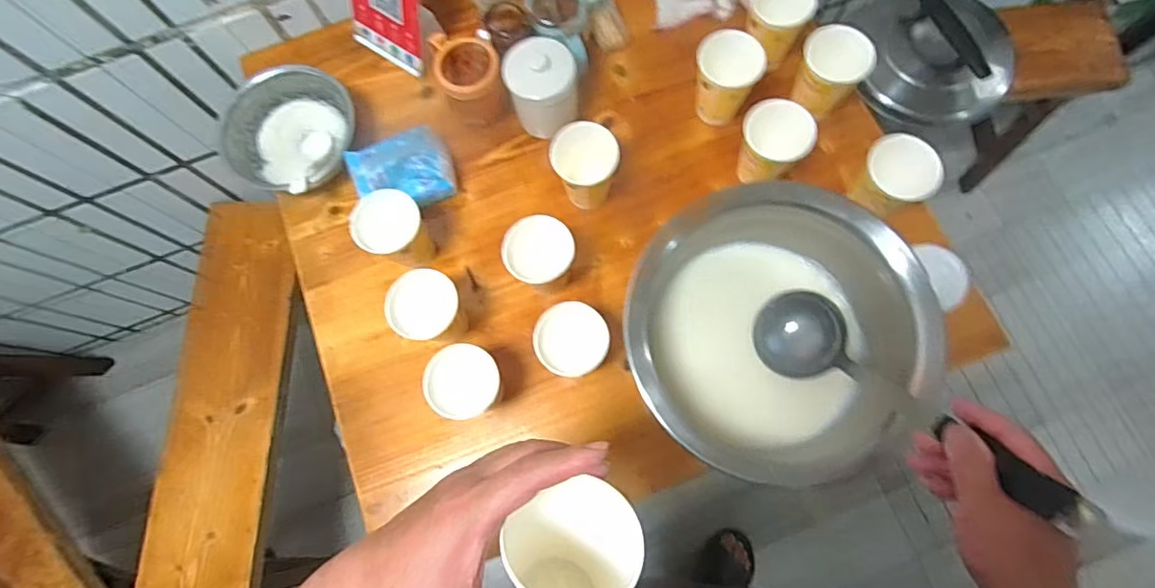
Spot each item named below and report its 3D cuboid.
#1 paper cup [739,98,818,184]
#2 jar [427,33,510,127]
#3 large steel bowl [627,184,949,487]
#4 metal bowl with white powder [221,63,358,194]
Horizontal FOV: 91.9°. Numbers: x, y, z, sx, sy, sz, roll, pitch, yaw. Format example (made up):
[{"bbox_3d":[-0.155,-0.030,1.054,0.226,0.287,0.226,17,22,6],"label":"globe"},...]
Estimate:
[{"bbox_3d":[0.232,-0.177,0.685,0.079,0.107,0.068,44,81,11],"label":"paper cup"},{"bbox_3d":[-0.143,-0.286,0.758,0.080,0.094,0.097,-21,76,-3],"label":"jar"},{"bbox_3d":[0.198,0.050,0.617,0.291,0.181,0.277,24,78,7],"label":"large steel bowl"},{"bbox_3d":[-0.382,-0.219,0.761,0.166,0.080,0.162,0,76,2],"label":"metal bowl with white powder"}]

